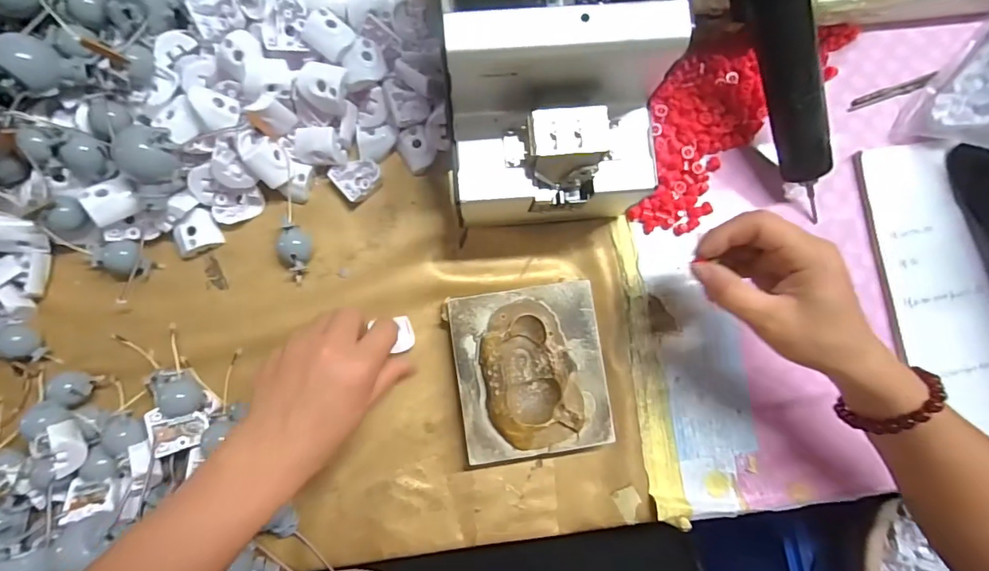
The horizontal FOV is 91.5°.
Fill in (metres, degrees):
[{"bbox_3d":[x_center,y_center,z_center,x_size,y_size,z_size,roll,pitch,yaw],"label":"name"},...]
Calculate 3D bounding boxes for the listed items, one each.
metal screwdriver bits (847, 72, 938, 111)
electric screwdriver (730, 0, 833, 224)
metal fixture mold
[{"bbox_3d":[0.324,-0.158,0.389,0.080,0.005,0.009,-20,87,-4],"label":"metal screwdriver bits"},{"bbox_3d":[0.185,-0.163,0.312,0.032,0.036,0.247,-29,115,-4],"label":"electric screwdriver"},{"bbox_3d":[0.025,0.061,0.348,0.102,0.033,0.115,-8,86,-3],"label":"metal fixture mold"}]

